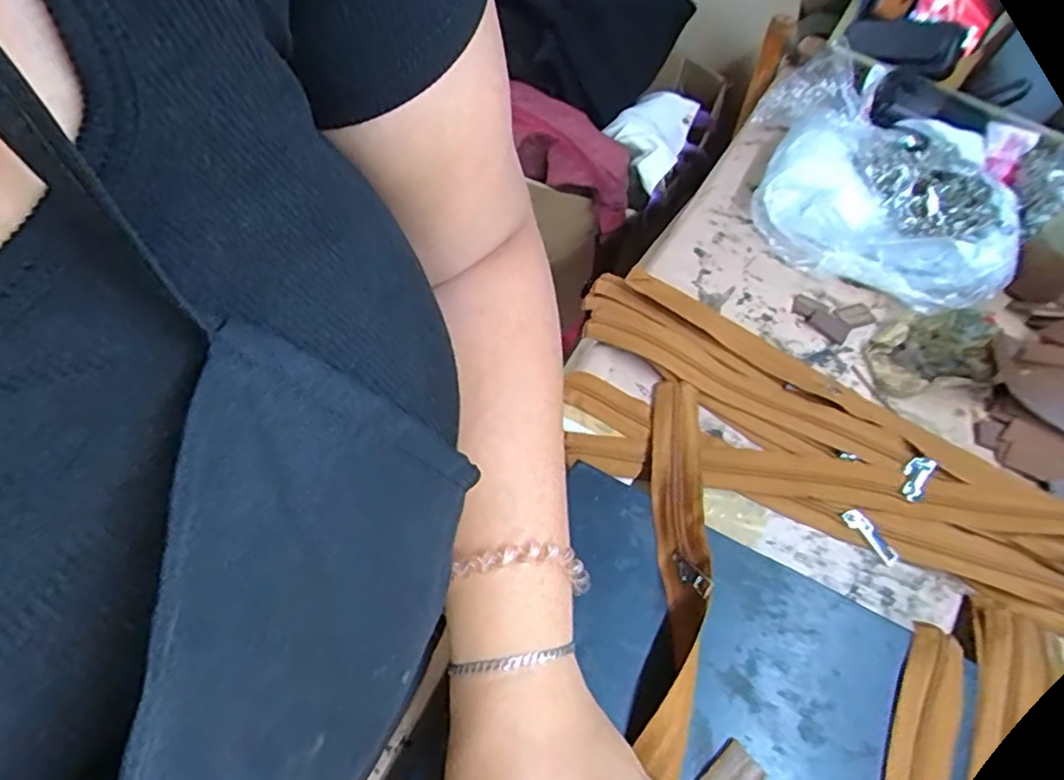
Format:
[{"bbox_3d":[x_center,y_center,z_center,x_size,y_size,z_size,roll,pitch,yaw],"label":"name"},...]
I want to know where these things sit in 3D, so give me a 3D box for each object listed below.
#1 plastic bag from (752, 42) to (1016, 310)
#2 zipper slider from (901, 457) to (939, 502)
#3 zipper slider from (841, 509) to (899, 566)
[{"bbox_3d":[0.295,-0.177,0.525,0.247,0.083,0.182,39,61,18],"label":"plastic bag"},{"bbox_3d":[0.255,0.058,0.409,0.017,0.005,0.034,35,60,14],"label":"zipper slider"},{"bbox_3d":[0.215,0.093,0.391,0.011,0.004,0.040,-33,74,-22],"label":"zipper slider"}]

